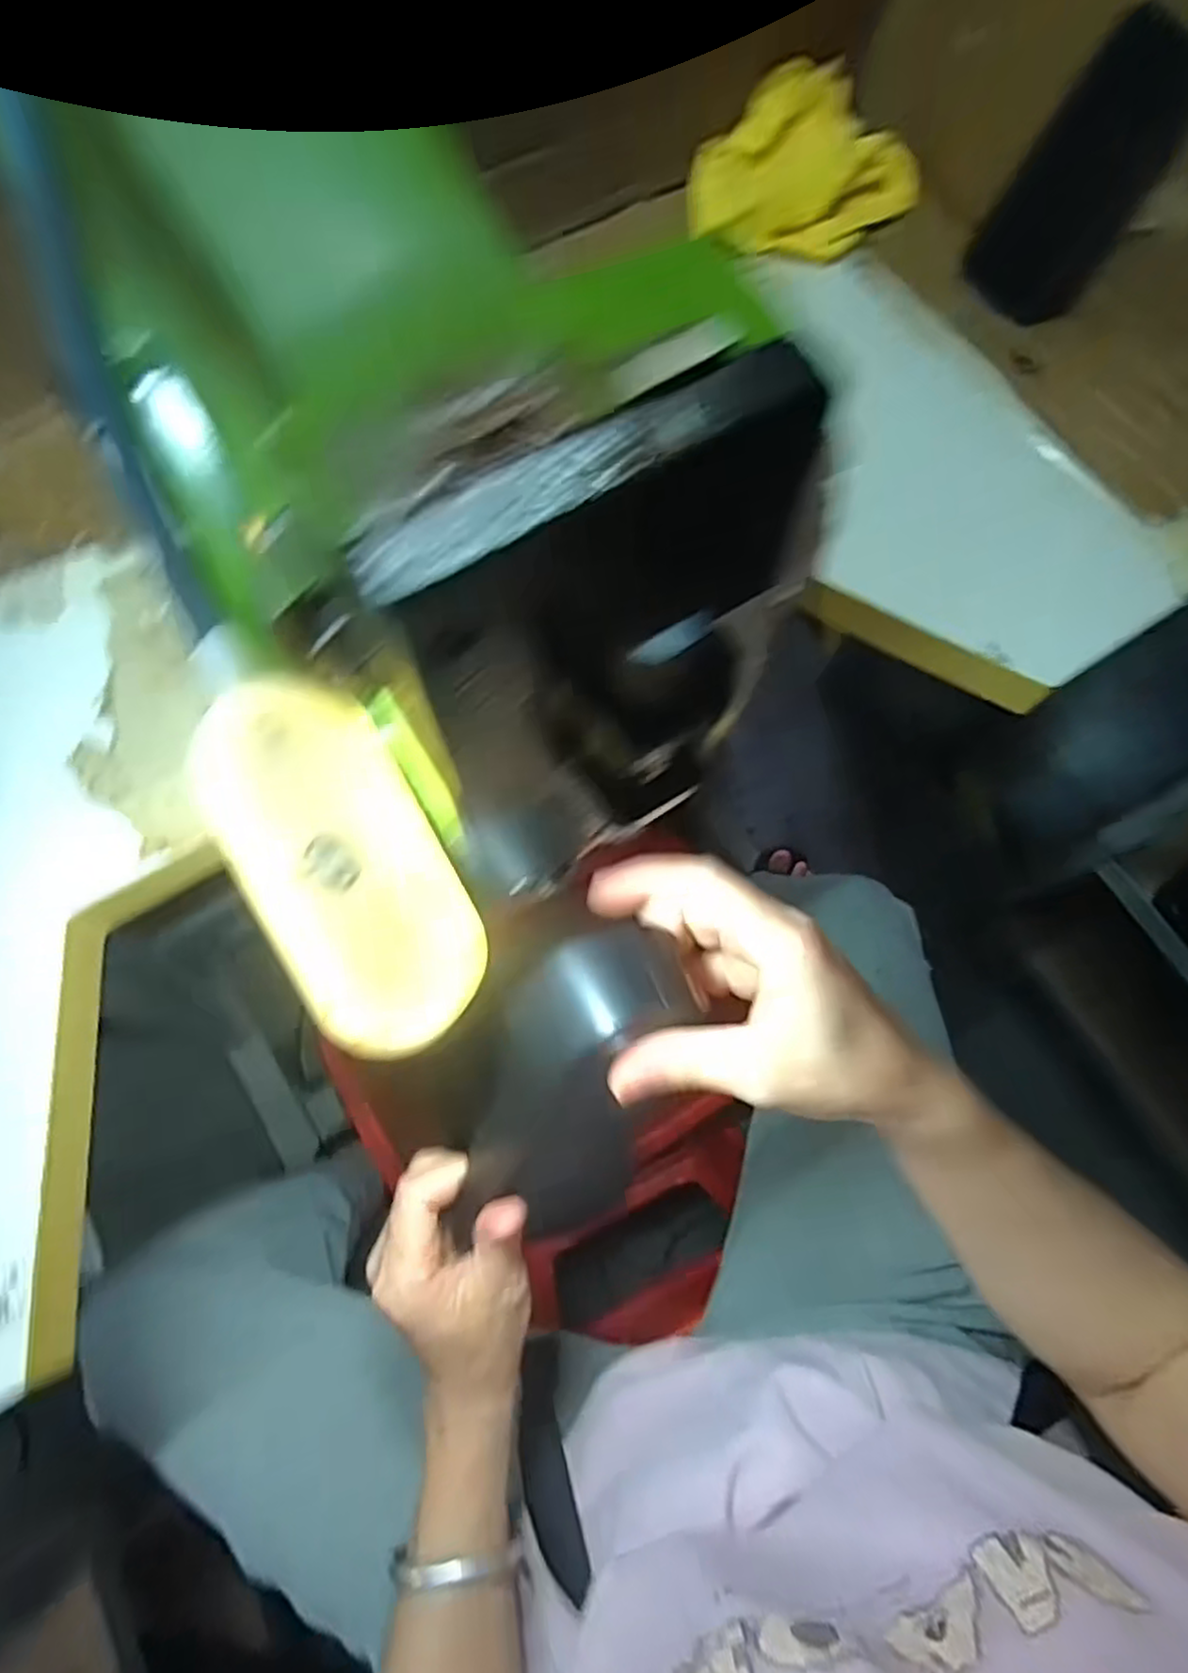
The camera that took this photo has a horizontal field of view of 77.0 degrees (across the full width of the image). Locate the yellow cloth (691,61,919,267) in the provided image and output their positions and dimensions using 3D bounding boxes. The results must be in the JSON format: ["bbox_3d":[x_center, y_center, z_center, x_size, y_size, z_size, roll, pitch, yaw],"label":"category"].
[{"bbox_3d":[0.172,-0.553,0.628,0.163,0.028,0.144,-41,100,6],"label":"yellow cloth"}]

